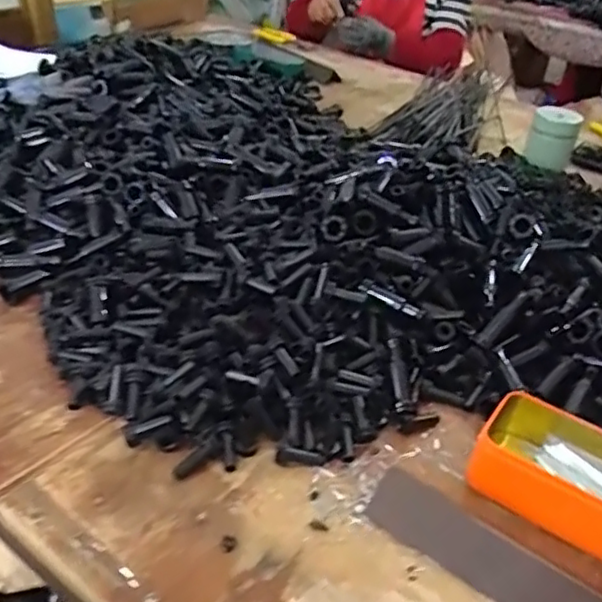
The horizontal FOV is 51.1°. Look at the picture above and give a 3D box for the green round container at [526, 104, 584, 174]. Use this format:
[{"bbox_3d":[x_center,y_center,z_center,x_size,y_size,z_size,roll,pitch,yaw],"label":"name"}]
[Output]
[{"bbox_3d":[0.350,-0.228,0.877,0.059,0.069,0.067,19,38,17],"label":"green round container"}]

